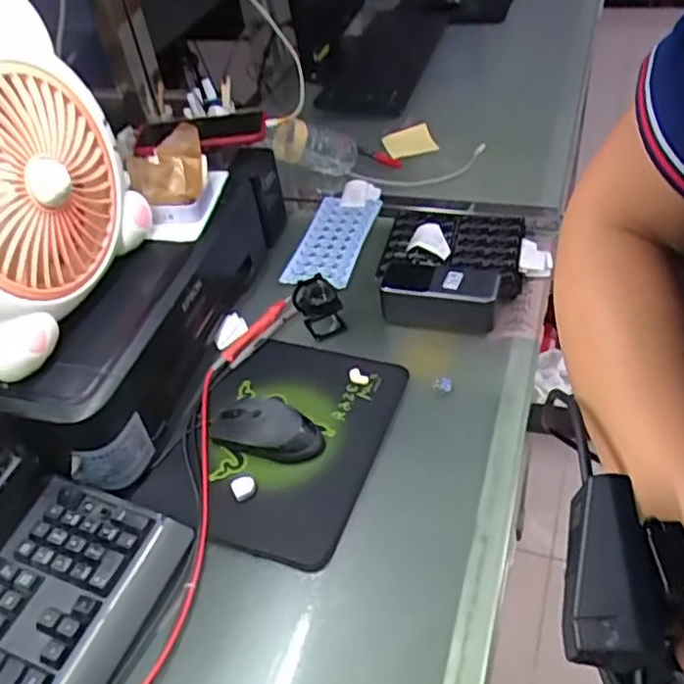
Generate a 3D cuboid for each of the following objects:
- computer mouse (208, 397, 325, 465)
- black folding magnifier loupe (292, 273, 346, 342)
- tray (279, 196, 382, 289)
[{"bbox_3d":[-0.074,0.080,0.668,0.116,0.034,0.058,11,46,20],"label":"computer mouse"},{"bbox_3d":[-0.027,-0.044,0.781,0.042,0.050,0.056,-26,46,-18],"label":"black folding magnifier loupe"},{"bbox_3d":[-0.010,-0.140,0.923,0.089,0.018,0.190,7,45,16],"label":"tray"}]

